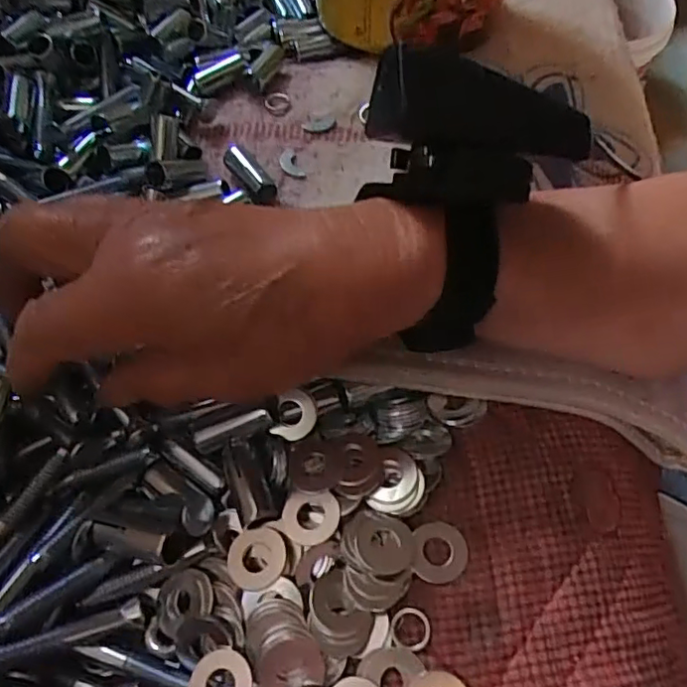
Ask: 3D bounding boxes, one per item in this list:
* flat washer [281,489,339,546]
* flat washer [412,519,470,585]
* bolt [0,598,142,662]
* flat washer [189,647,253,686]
[{"bbox_3d":[-0.012,0.063,0.215,0.020,0.004,0.019,-2,58,3],"label":"flat washer"},{"bbox_3d":[0.035,0.075,0.213,0.019,0.004,0.021,2,60,4],"label":"flat washer"},{"bbox_3d":[-0.097,0.098,0.197,0.057,0.004,0.006,-5,52,-35],"label":"bolt"},{"bbox_3d":[-0.040,0.111,0.192,0.020,0.004,0.021,7,61,5],"label":"flat washer"}]

